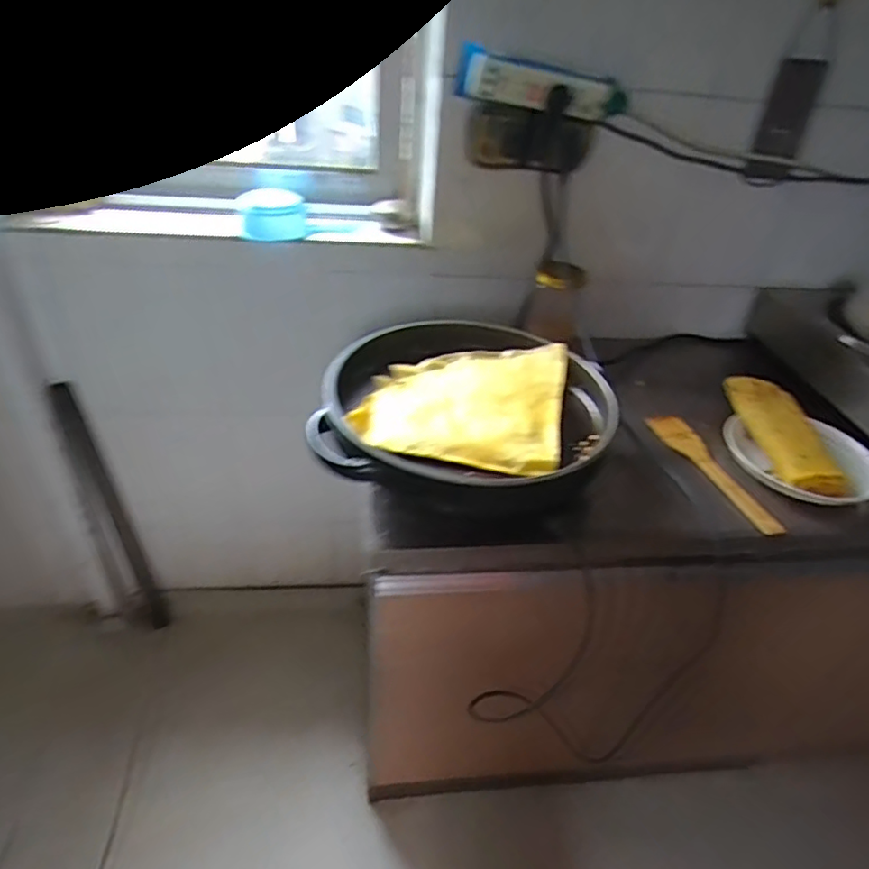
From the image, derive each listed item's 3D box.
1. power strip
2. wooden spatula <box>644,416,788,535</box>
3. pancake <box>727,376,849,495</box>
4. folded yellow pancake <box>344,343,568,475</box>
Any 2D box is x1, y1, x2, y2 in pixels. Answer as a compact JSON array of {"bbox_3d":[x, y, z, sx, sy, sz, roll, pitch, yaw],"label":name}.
[{"bbox_3d":[0.155,-0.494,0.828,0.245,0.065,0.042,1,36,-6],"label":"power strip"},{"bbox_3d":[0.391,0.046,0.817,0.053,0.010,0.249,-9,38,-19],"label":"wooden spatula"},{"bbox_3d":[0.503,-0.004,0.840,0.091,0.063,0.222,2,36,-4],"label":"pancake"},{"bbox_3d":[0.045,-0.052,0.774,0.244,0.031,0.255,11,36,7],"label":"folded yellow pancake"}]

